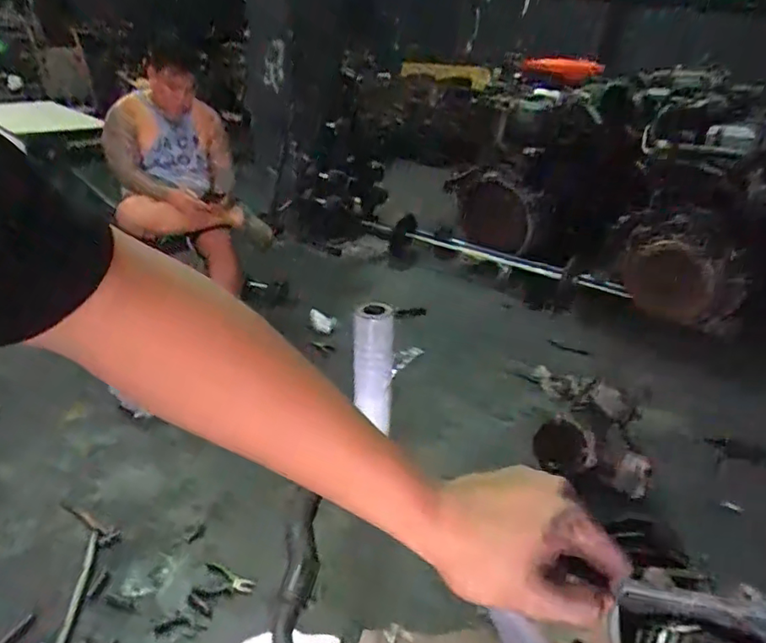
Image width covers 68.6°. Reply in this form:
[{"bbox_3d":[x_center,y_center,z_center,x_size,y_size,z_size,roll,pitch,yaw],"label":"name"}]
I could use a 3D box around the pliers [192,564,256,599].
[{"bbox_3d":[-0.452,0.751,1.595,0.169,0.012,0.106,10,29,20],"label":"pliers"}]

